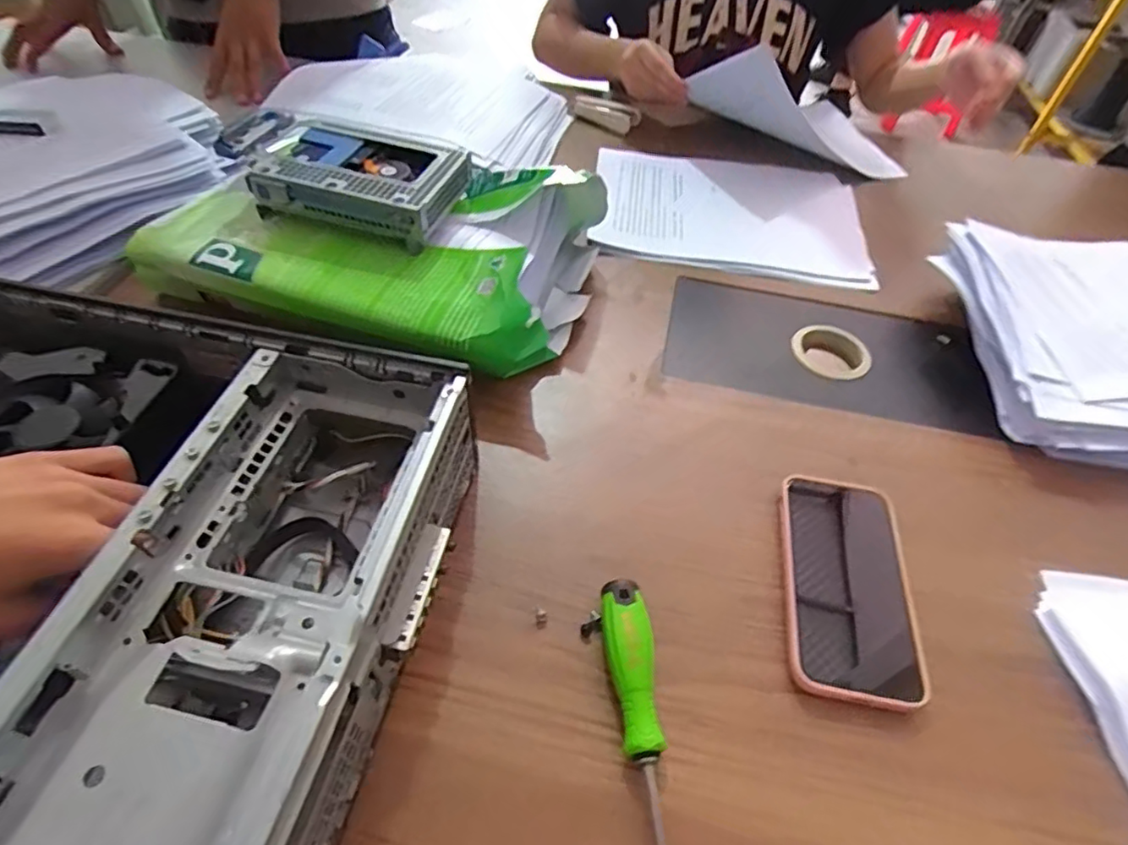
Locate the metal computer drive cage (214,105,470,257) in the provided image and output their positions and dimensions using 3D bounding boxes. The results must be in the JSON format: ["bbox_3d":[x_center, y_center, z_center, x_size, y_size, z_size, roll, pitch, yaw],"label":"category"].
[{"bbox_3d":[-0.196,-0.225,0.545,0.211,0.041,0.120,21,51,13],"label":"metal computer drive cage"}]

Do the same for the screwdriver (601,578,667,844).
[{"bbox_3d":[0.040,0.172,0.320,0.026,0.028,0.176,-2,50,-5],"label":"screwdriver"}]

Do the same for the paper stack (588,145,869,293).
[{"bbox_3d":[0.190,-0.237,0.677,0.303,0.017,0.222,9,50,4],"label":"paper stack"}]

